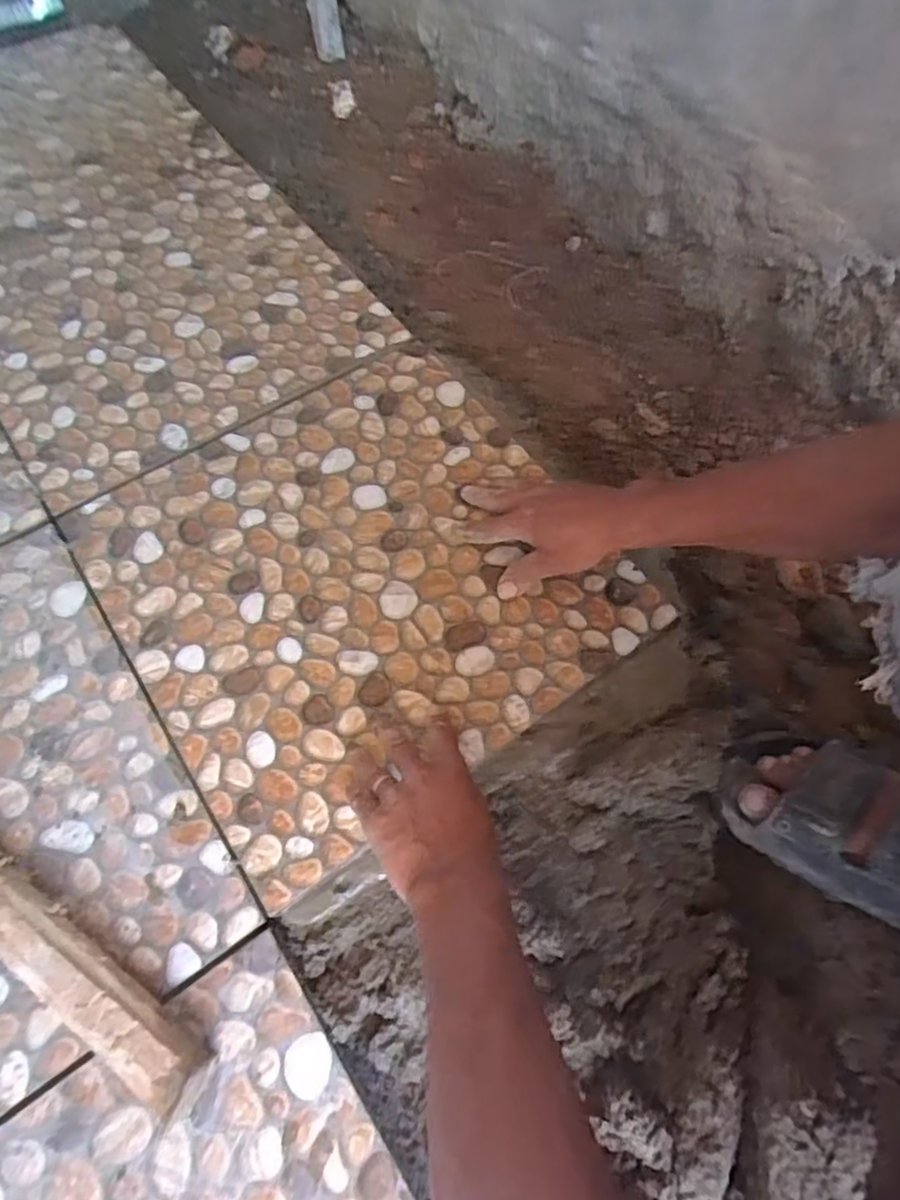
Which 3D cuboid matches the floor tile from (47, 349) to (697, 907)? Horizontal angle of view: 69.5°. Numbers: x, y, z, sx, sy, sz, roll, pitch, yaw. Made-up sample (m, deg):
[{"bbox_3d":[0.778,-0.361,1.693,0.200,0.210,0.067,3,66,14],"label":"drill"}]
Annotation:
[{"bbox_3d":[-0.080,-0.028,0.570,0.385,0.008,0.397,-32,68,-15],"label":"floor tile"}]

